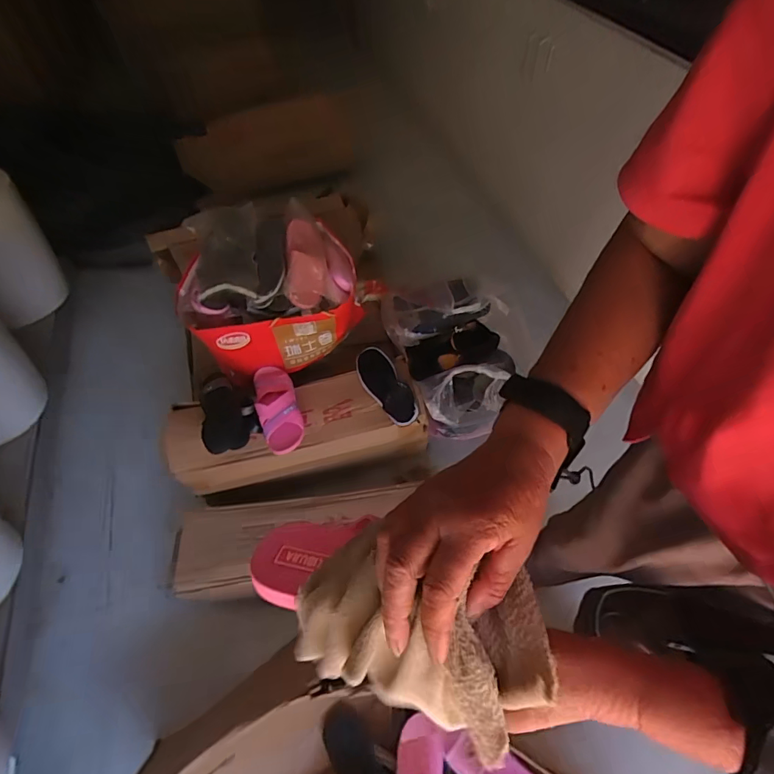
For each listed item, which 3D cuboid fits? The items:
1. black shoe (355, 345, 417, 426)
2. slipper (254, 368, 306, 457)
[{"bbox_3d":[-0.002,-0.010,1.133,0.096,0.055,0.254,-25,58,-14],"label":"black shoe"},{"bbox_3d":[-0.264,0.032,1.051,0.092,0.080,0.258,-18,56,-10],"label":"slipper"}]

